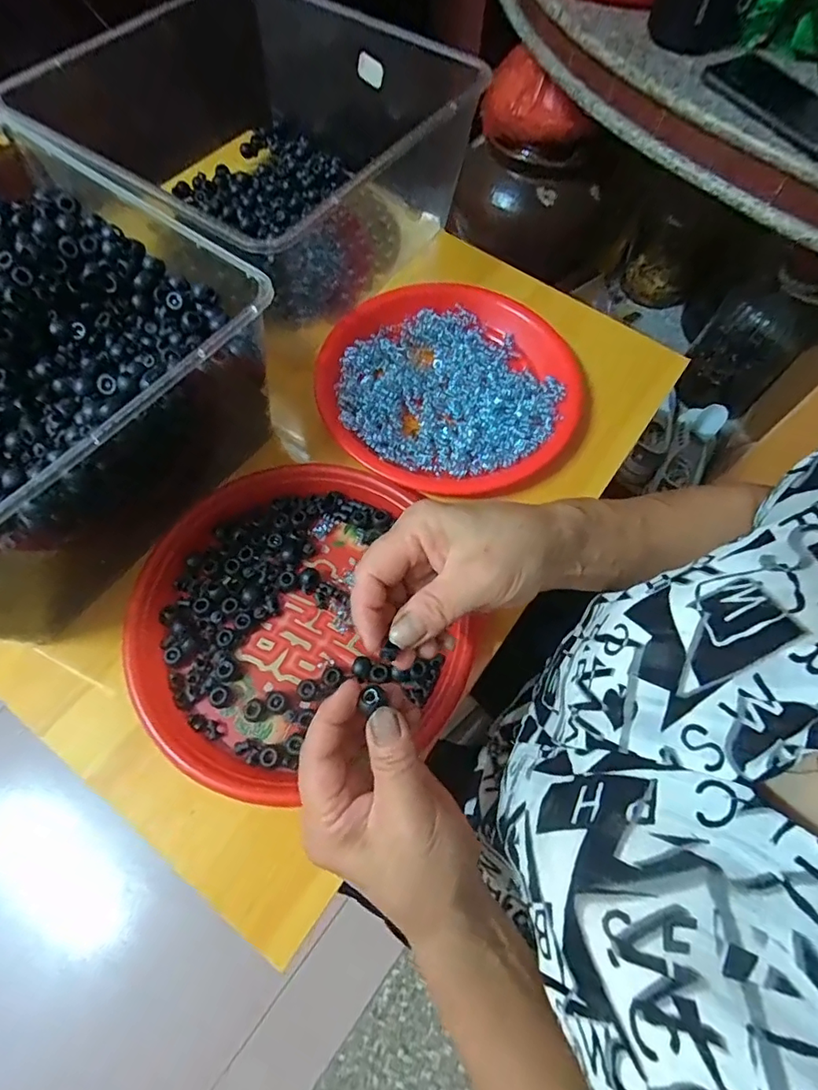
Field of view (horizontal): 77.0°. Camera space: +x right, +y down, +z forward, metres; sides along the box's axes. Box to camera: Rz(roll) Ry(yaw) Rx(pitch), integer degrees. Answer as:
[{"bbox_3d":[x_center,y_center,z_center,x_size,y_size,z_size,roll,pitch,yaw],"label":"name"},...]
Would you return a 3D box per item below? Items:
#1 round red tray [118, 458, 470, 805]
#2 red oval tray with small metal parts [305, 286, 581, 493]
[{"bbox_3d":[-0.087,0.047,0.375,0.216,0.030,0.228,1,66,-2],"label":"round red tray"},{"bbox_3d":[0.035,-0.144,0.459,0.223,0.019,0.216,-41,73,-18],"label":"red oval tray with small metal parts"}]

